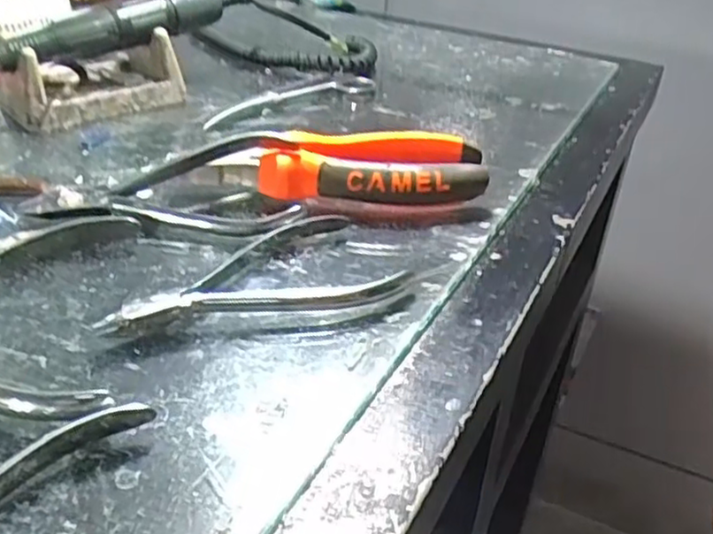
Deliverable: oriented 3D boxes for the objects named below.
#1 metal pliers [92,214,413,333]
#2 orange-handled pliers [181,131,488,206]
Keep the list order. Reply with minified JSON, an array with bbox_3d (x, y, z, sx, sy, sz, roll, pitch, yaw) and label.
[{"bbox_3d":[-0.042,0.007,0.281,0.115,0.013,0.066,-19,41,-31],"label":"metal pliers"},{"bbox_3d":[-0.006,-0.049,0.354,0.137,0.028,0.051,3,34,-4],"label":"orange-handled pliers"}]

